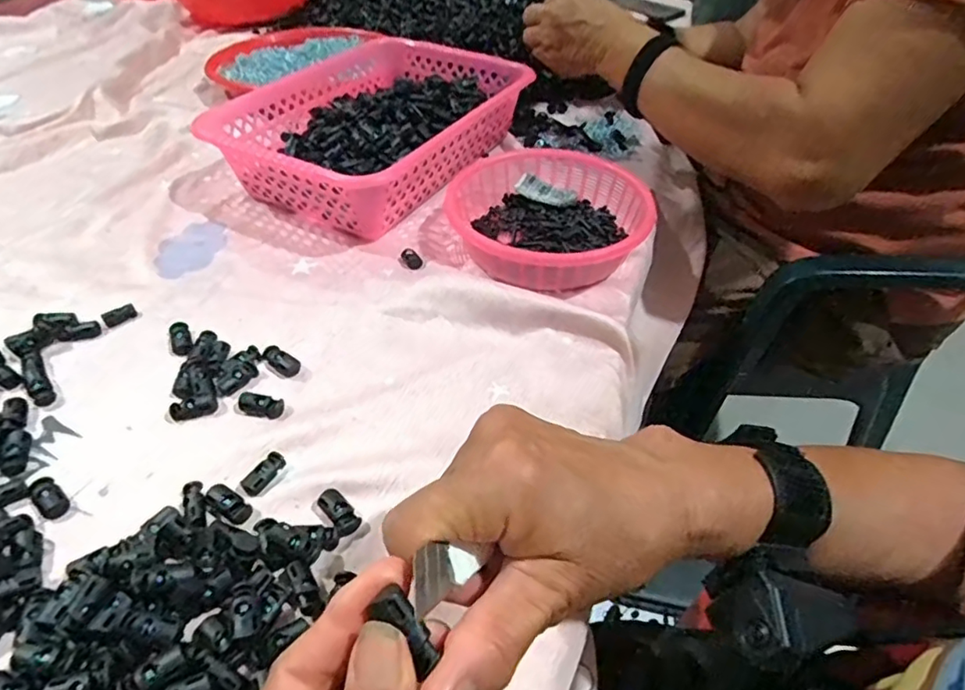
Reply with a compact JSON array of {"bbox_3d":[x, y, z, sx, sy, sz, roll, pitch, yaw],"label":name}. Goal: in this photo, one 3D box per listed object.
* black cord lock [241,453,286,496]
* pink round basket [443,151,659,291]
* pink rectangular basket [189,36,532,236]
[{"bbox_3d":[-0.130,0.075,0.342,0.014,0.005,0.028,24,49,20],"label":"black cord lock"},{"bbox_3d":[0.057,-0.110,0.516,0.169,0.057,0.174,2,45,-2],"label":"pink round basket"},{"bbox_3d":[-0.109,-0.225,0.607,0.205,0.081,0.303,28,50,23],"label":"pink rectangular basket"}]

